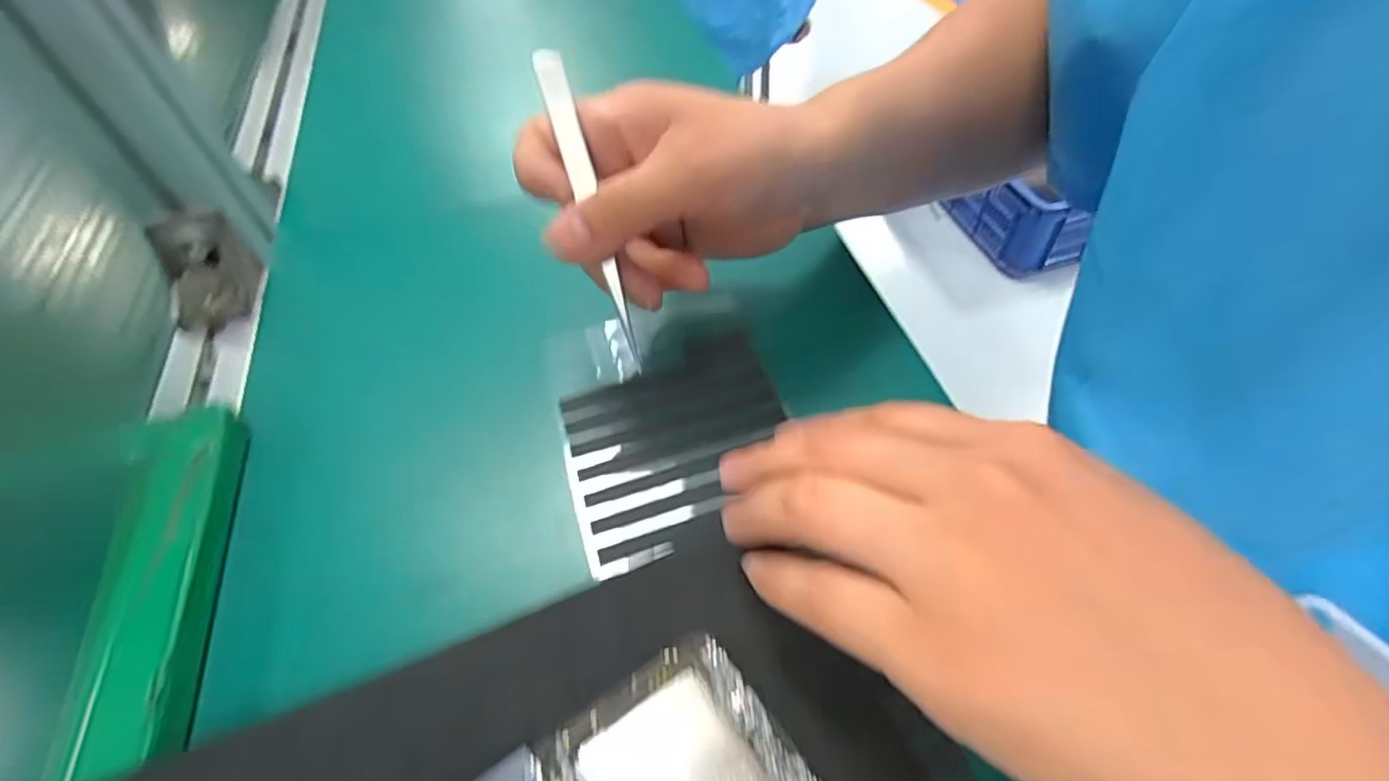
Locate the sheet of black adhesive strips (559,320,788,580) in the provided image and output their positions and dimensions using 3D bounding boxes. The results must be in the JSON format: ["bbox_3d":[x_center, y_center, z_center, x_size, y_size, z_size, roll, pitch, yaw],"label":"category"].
[{"bbox_3d":[-0.010,0.014,0.269,0.091,0.004,0.110,-17,53,-8],"label":"sheet of black adhesive strips"}]

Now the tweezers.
[{"bbox_3d":[-0.040,-0.067,0.239,0.011,0.005,0.125,-14,89,-6],"label":"tweezers"}]

